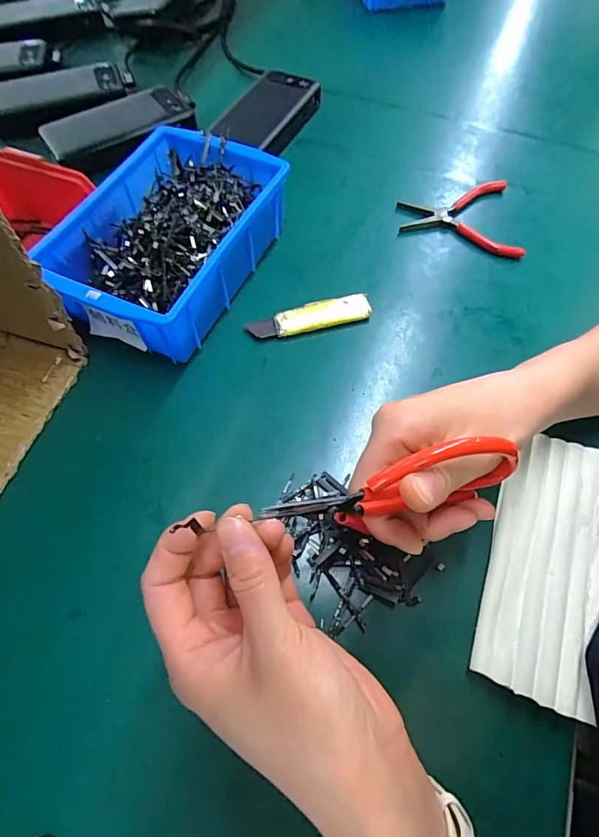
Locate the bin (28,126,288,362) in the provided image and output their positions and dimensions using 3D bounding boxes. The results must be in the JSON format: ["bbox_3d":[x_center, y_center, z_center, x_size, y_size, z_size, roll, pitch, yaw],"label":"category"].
[{"bbox_3d":[-0.114,-0.155,0.382,0.141,0.062,0.200,24,65,11],"label":"bin"}]

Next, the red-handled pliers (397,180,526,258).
[{"bbox_3d":[0.155,-0.199,0.439,0.111,0.008,0.104,1,63,-1],"label":"red-handled pliers"}]

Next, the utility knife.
[{"bbox_3d":[0.010,-0.088,0.382,0.105,0.009,0.026,-13,64,-8],"label":"utility knife"}]

